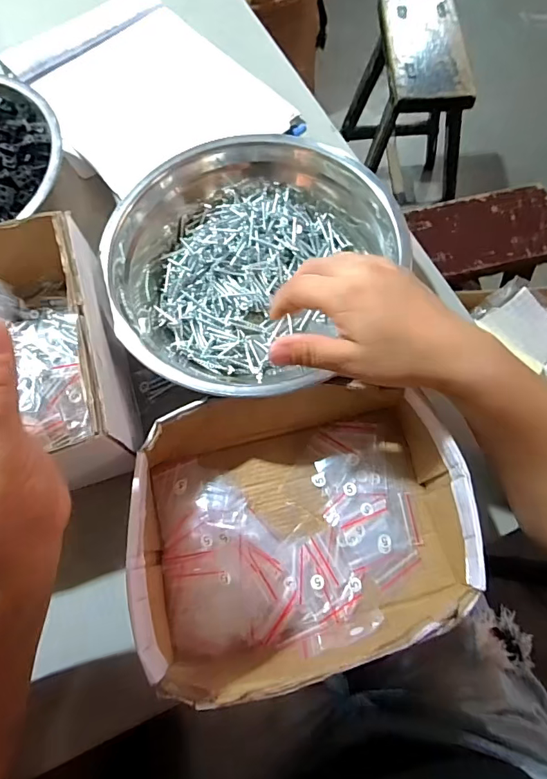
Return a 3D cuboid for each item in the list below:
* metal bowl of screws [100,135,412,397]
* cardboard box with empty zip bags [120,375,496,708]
[{"bbox_3d":[-0.023,-0.120,0.403,0.226,0.064,0.272,27,73,11],"label":"metal bowl of screws"},{"bbox_3d":[0.018,0.097,0.322,0.225,0.067,0.187,-7,70,0],"label":"cardboard box with empty zip bags"}]

